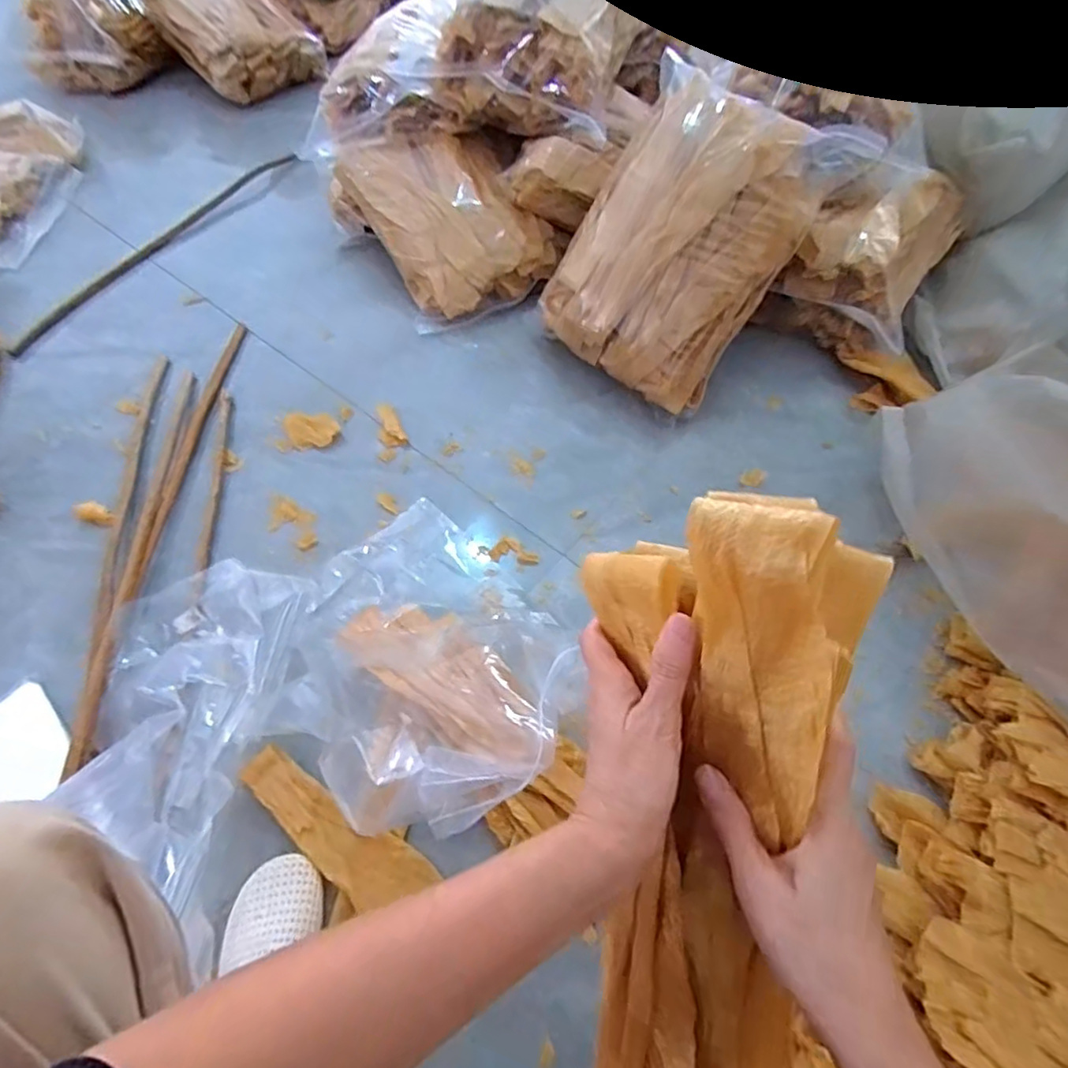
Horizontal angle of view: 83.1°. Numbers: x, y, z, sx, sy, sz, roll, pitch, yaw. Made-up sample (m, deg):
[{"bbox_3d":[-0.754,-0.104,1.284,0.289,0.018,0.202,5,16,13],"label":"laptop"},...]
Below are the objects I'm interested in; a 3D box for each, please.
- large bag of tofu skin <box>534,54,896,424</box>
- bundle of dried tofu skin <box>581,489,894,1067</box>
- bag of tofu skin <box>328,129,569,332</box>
[{"bbox_3d":[0.241,-0.456,0.924,0.336,0.107,0.475,30,103,0],"label":"large bag of tofu skin"},{"bbox_3d":[0.078,0.187,0.329,0.134,0.095,0.427,7,102,5],"label":"bundle of dried tofu skin"},{"bbox_3d":[-0.179,-0.623,1.181,0.306,0.183,0.438,-30,63,-17],"label":"bag of tofu skin"}]

